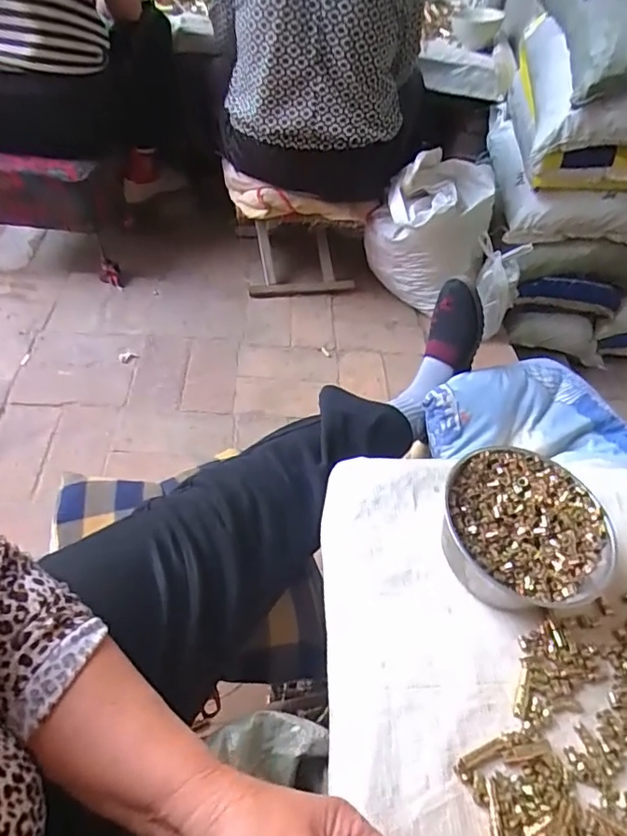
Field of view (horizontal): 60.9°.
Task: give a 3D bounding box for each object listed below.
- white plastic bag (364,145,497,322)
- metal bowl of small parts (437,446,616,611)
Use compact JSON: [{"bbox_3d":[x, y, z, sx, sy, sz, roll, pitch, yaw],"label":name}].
[{"bbox_3d":[0.298,-0.469,1.390,0.245,0.328,0.234,-24,58,-26],"label":"white plastic bag"},{"bbox_3d":[0.201,0.109,0.514,0.150,0.064,0.150,4,50,-5],"label":"metal bowl of small parts"}]

